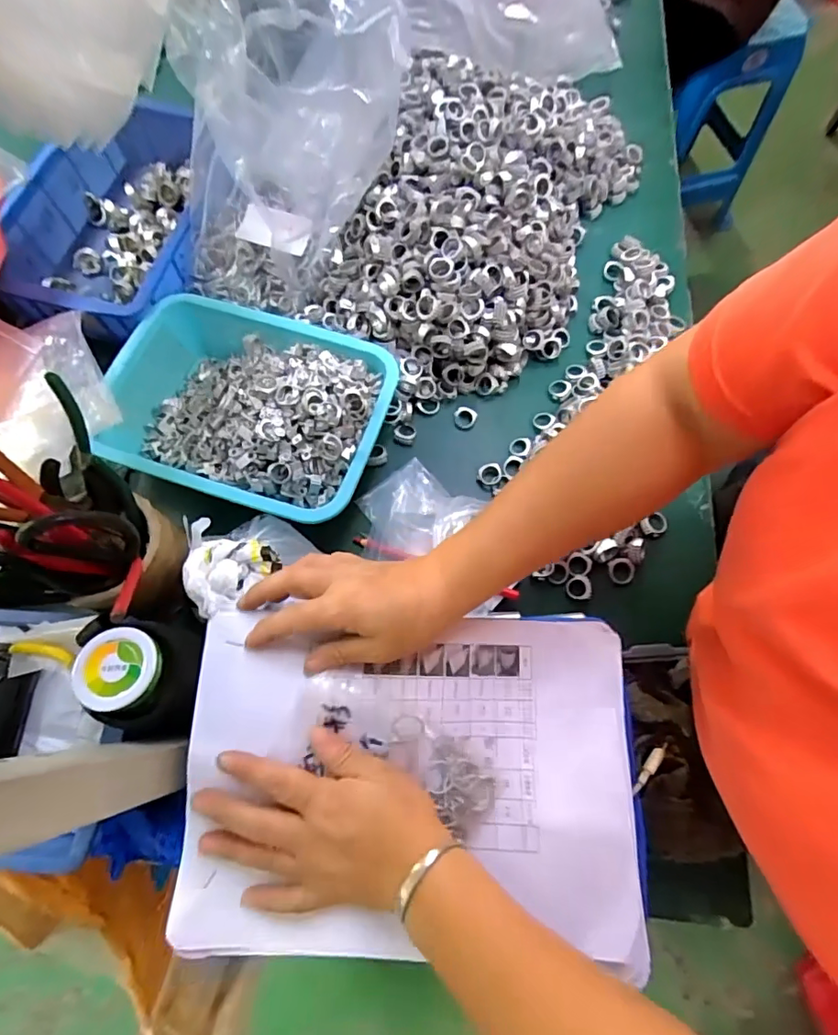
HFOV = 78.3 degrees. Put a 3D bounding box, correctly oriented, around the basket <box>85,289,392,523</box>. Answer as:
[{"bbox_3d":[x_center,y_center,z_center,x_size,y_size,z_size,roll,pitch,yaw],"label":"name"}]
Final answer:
[{"bbox_3d":[-0.171,-0.106,0.511,0.268,0.073,0.191,17,72,6],"label":"basket"}]

